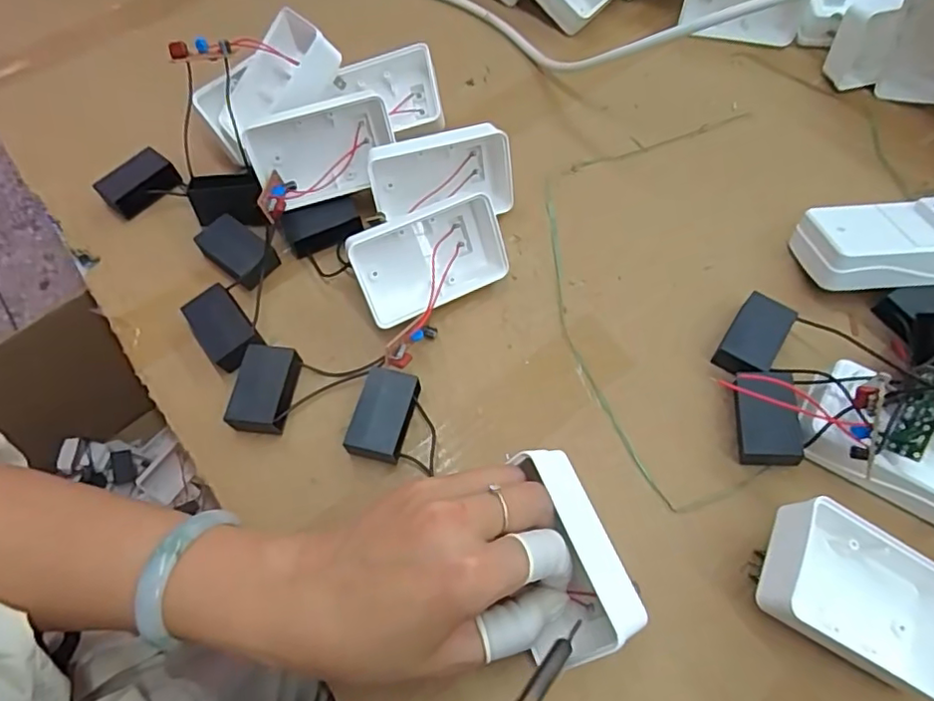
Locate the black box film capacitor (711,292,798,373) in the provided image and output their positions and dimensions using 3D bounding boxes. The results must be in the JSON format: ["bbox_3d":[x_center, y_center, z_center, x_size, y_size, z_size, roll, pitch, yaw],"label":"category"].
[{"bbox_3d":[0.170,-0.007,0.345,0.030,0.019,0.047,30,68,16],"label":"black box film capacitor"}]

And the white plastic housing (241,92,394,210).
[{"bbox_3d":[-0.092,-0.129,0.370,0.090,0.043,0.033,-20,64,-8],"label":"white plastic housing"}]

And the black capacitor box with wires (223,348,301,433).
[{"bbox_3d":[-0.116,0.023,0.336,0.029,0.022,0.047,8,63,6],"label":"black capacitor box with wires"}]

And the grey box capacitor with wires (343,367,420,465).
[{"bbox_3d":[-0.047,0.038,0.327,0.030,0.017,0.050,11,64,8],"label":"grey box capacitor with wires"}]

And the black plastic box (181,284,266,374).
[{"bbox_3d":[-0.147,-0.011,0.354,0.029,0.022,0.050,-37,67,-16],"label":"black plastic box"}]

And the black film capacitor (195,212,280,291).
[{"bbox_3d":[-0.151,-0.064,0.382,0.047,0.021,0.030,36,69,19],"label":"black film capacitor"}]

